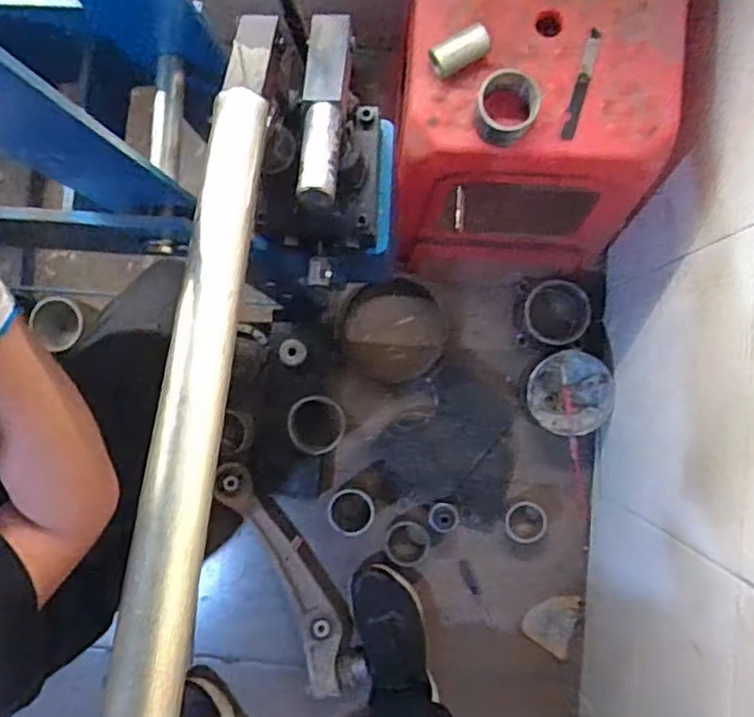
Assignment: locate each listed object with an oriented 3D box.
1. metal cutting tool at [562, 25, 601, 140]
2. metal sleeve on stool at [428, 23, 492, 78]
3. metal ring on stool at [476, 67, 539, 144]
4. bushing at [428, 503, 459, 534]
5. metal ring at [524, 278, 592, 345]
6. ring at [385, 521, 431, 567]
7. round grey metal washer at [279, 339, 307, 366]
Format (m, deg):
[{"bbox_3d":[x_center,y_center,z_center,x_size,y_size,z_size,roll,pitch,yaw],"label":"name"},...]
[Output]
[{"bbox_3d":[0.204,-0.273,0.678,0.013,0.011,0.109,13,89,3],"label":"metal cutting tool"},{"bbox_3d":[0.083,-0.303,0.671,0.061,0.035,0.030,-25,87,14],"label":"metal sleeve on stool"},{"bbox_3d":[0.125,-0.241,0.659,0.057,0.052,0.056,0,88,3],"label":"metal ring on stool"},{"bbox_3d":[0.103,0.245,1.044,0.044,0.042,0.040,0,88,3],"label":"bushing"},{"bbox_3d":[0.280,-0.072,1.050,0.099,0.020,0.102,1,96,11],"label":"metal ring"},{"bbox_3d":[0.049,0.293,1.068,0.070,0.009,0.072,0,88,3],"label":"ring"},{"bbox_3d":[-0.132,-0.009,1.075,0.041,0.026,0.040,0,88,3],"label":"round grey metal washer"}]

